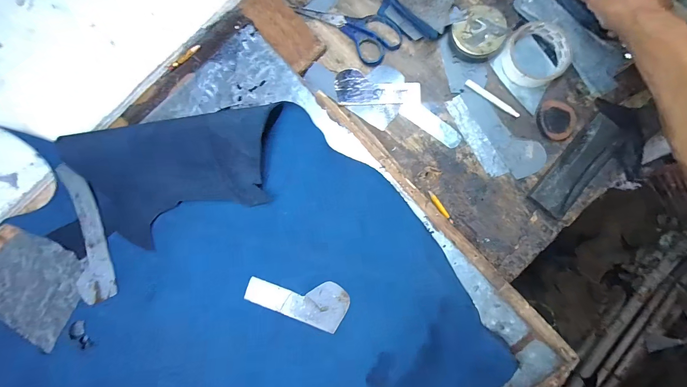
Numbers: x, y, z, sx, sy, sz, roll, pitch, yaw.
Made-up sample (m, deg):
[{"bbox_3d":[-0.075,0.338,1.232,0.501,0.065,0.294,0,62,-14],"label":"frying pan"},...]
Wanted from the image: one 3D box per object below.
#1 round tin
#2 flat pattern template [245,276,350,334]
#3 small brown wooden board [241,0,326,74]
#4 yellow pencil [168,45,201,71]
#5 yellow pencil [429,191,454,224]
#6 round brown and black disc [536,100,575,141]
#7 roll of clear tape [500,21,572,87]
[{"bbox_3d":[0.196,-0.229,0.424,0.068,0.026,0.067,0,95,1],"label":"round tin"},{"bbox_3d":[-0.064,0.142,0.411,0.139,0.006,0.060,19,80,6],"label":"flat pattern template"},{"bbox_3d":[-0.092,-0.250,0.440,0.059,0.010,0.136,-40,93,4],"label":"small brown wooden board"},{"bbox_3d":[-0.238,-0.203,0.440,0.058,0.007,0.007,-36,94,4],"label":"yellow pencil"},{"bbox_3d":[0.140,0.020,0.422,0.011,0.013,0.054,-36,94,4],"label":"yellow pencil"},{"bbox_3d":[0.302,-0.105,0.418,0.052,0.013,0.059,-9,95,2],"label":"round brown and black disc"},{"bbox_3d":[0.273,-0.196,0.417,0.086,0.022,0.084,0,95,1],"label":"roll of clear tape"}]

